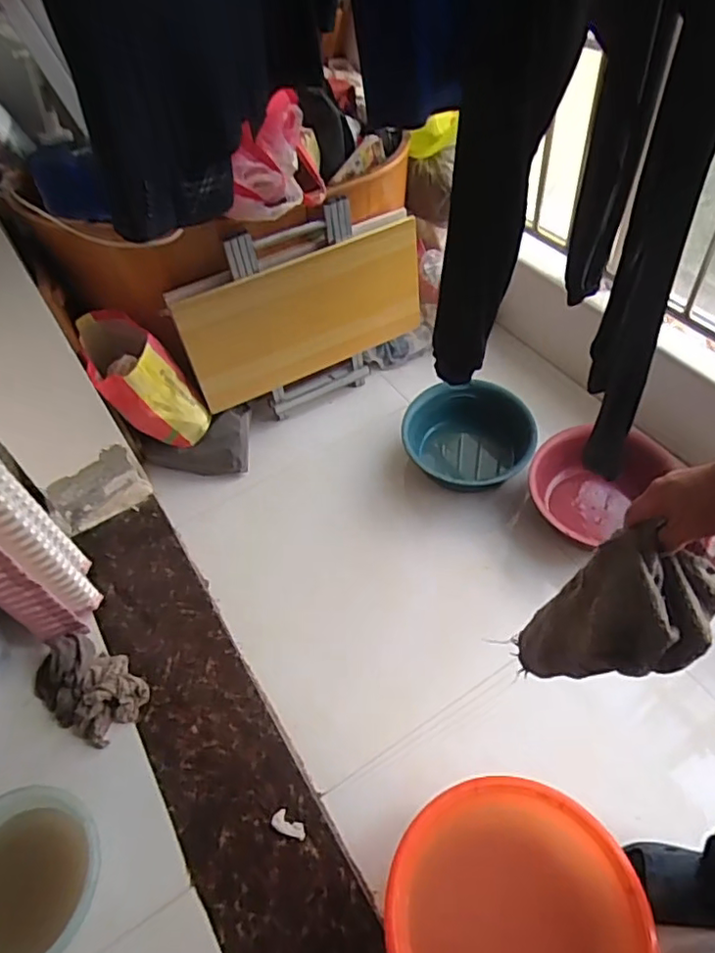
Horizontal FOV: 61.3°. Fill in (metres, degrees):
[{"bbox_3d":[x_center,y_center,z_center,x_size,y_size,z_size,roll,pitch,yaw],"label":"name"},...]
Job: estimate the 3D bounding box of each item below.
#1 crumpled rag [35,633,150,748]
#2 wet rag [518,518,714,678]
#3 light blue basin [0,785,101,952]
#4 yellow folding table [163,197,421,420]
[{"bbox_3d":[-0.612,0.467,1.363,0.267,0.064,0.183,33,62,28],"label":"crumpled rag"},{"bbox_3d":[0.287,0.183,0.712,0.121,0.293,0.098,18,48,-11],"label":"wet rag"},{"bbox_3d":[-0.623,0.745,1.106,0.289,0.079,0.302,-1,51,6],"label":"light blue basin"},{"bbox_3d":[-0.135,-0.451,1.693,0.699,0.569,0.100,-25,56,-14],"label":"yellow folding table"}]

